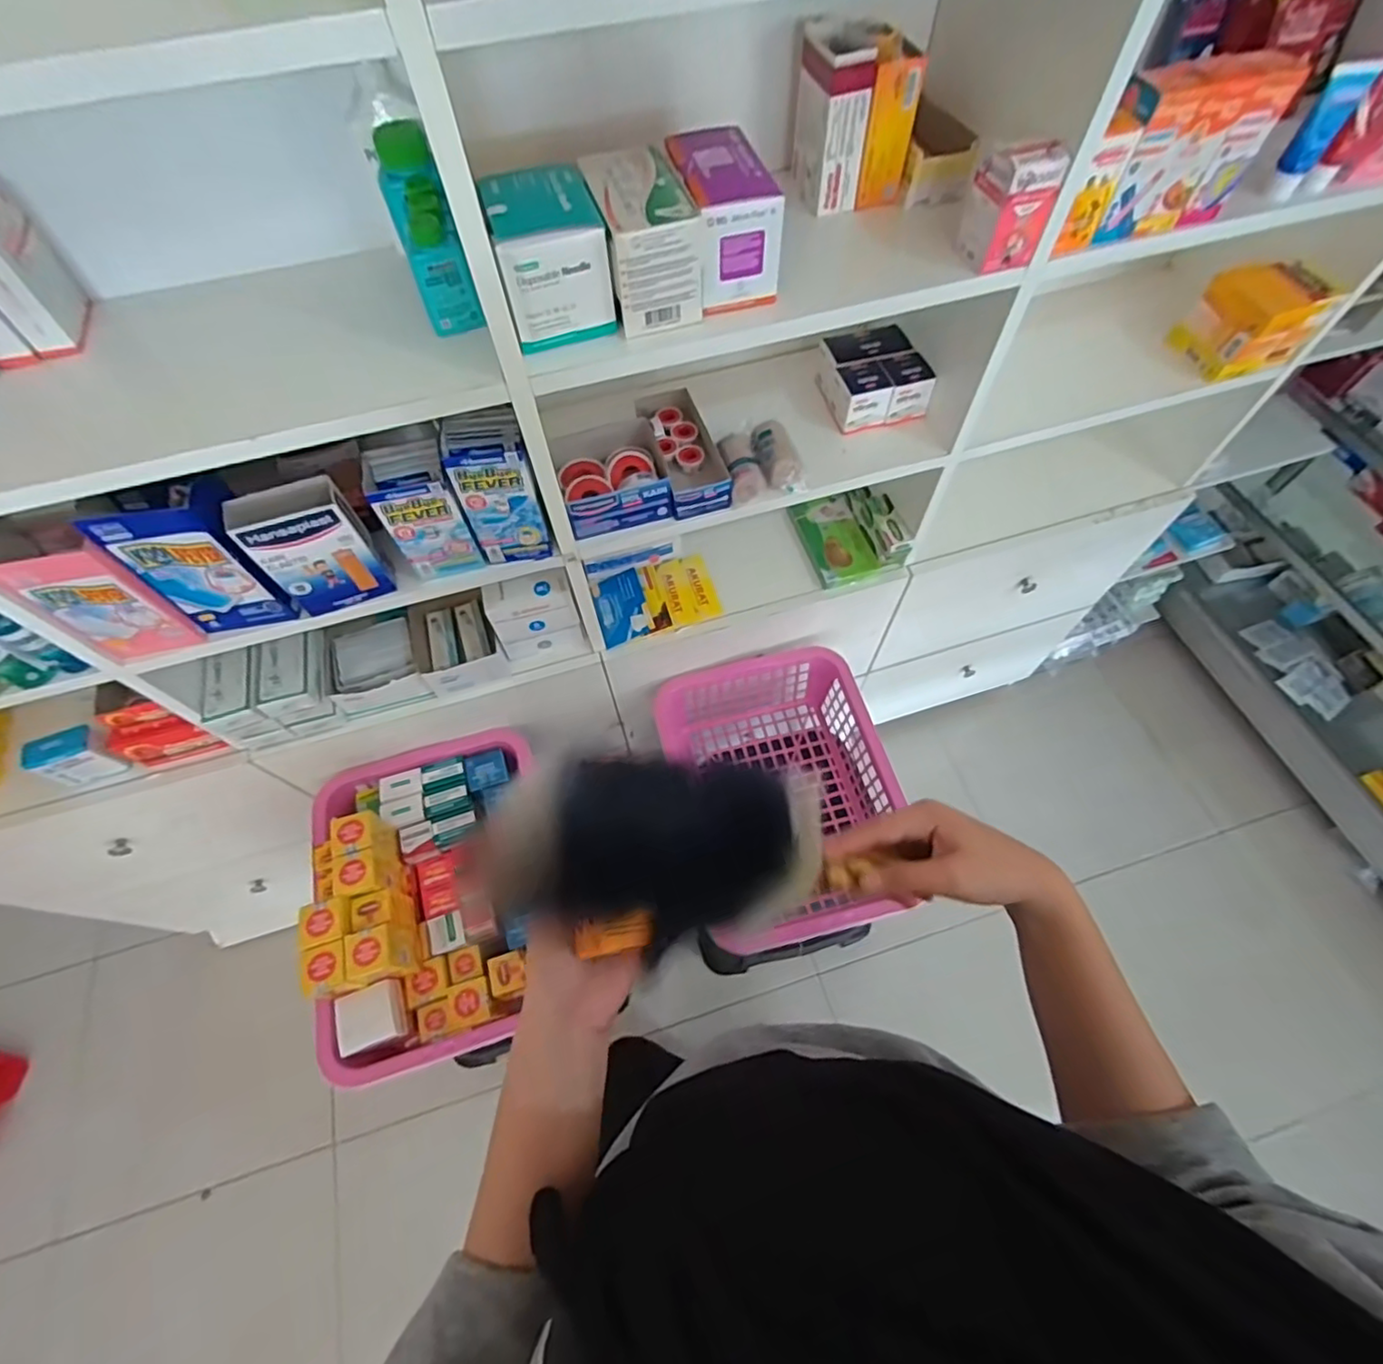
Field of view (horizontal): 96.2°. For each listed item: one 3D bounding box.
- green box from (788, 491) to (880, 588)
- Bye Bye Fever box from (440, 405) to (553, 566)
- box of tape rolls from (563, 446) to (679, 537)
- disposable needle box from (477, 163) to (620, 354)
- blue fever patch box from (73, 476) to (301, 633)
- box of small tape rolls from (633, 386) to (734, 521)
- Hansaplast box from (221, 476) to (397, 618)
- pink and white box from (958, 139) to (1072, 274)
[{"bbox_3d":[0.222,-0.226,0.972,0.097,0.025,0.167,-16,62,-7],"label":"green box"},{"bbox_3d":[-0.201,-0.198,0.654,0.080,0.137,0.074,-19,62,-8],"label":"Bye Bye Fever box"},{"bbox_3d":[-0.092,-0.234,0.721,0.115,0.047,0.110,-16,62,-7],"label":"box of tape rolls"},{"bbox_3d":[-0.114,-0.349,0.517,0.087,0.086,0.114,-16,62,-7],"label":"disposable needle box"},{"bbox_3d":[-0.472,-0.125,0.613,0.106,0.154,0.068,-9,61,-3],"label":"blue fever patch box"},{"bbox_3d":[-0.011,-0.280,0.754,0.078,0.043,0.182,-17,62,-7],"label":"box of small tape rolls"},{"bbox_3d":[-0.373,-0.135,0.623,0.101,0.140,0.050,-21,63,-10],"label":"Hansaplast box"},{"bbox_3d":[0.278,-0.423,0.548,0.057,0.084,0.054,-18,62,-8],"label":"pink and white box"}]

